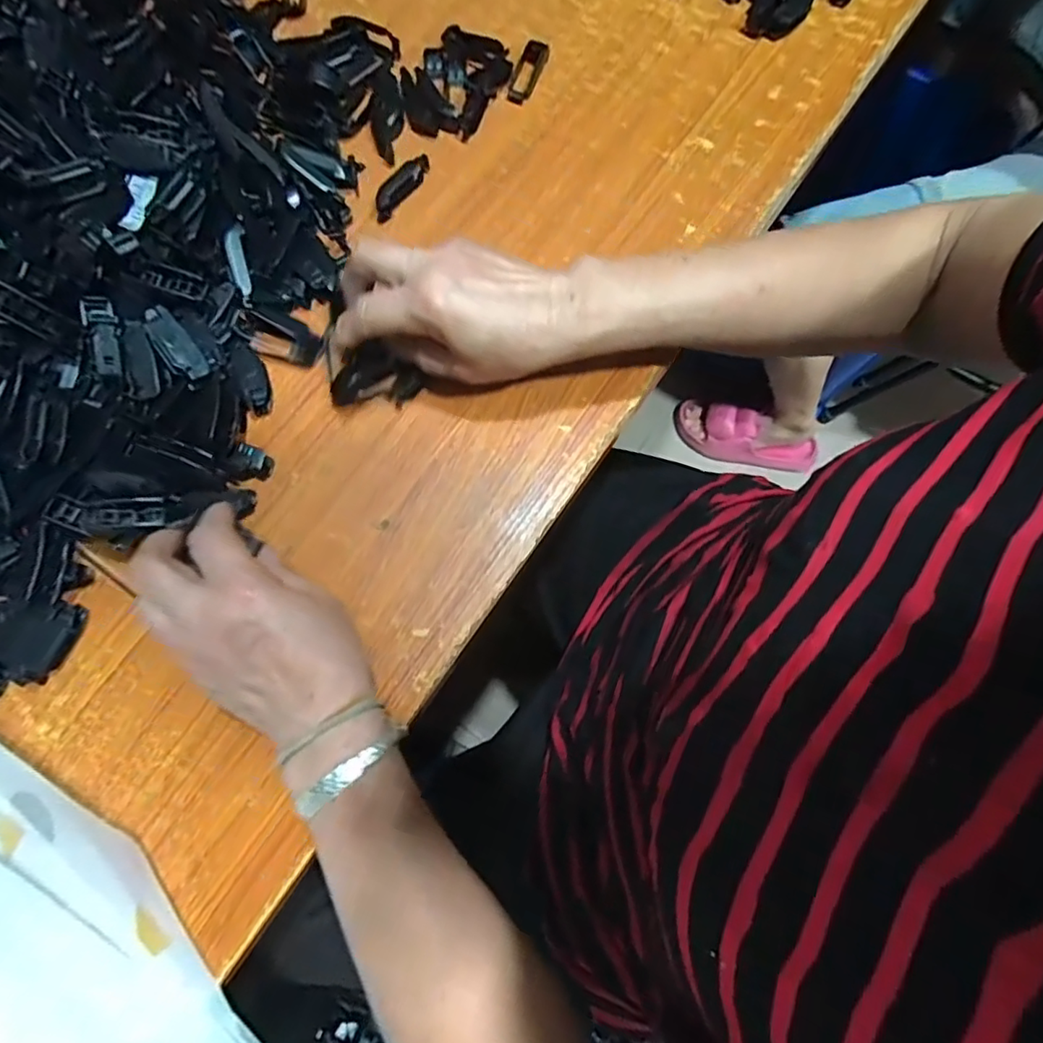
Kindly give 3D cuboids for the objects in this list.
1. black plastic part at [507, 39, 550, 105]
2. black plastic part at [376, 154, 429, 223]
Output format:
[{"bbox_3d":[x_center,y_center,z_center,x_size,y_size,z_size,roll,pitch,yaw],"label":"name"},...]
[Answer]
[{"bbox_3d":[0.005,-0.348,0.443,0.017,0.007,0.055,20,77,3],"label":"black plastic part"},{"bbox_3d":[-0.088,-0.243,0.418,0.015,0.011,0.056,35,78,6],"label":"black plastic part"}]

